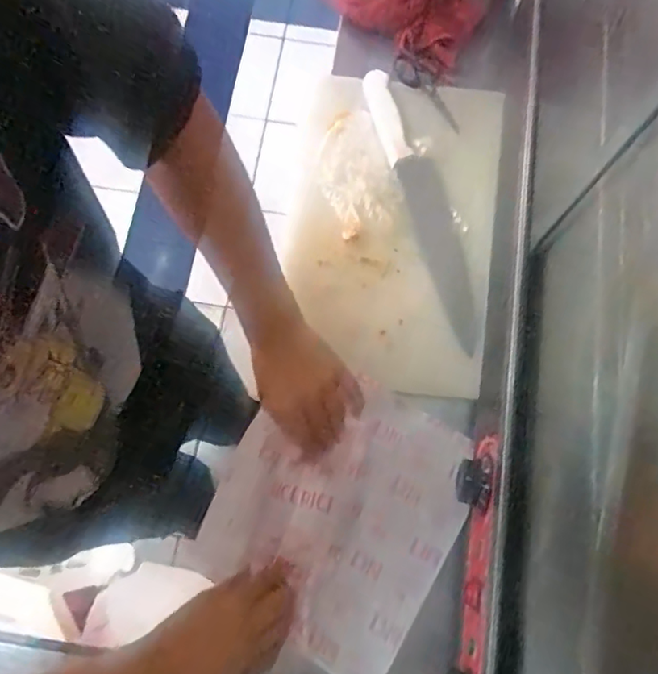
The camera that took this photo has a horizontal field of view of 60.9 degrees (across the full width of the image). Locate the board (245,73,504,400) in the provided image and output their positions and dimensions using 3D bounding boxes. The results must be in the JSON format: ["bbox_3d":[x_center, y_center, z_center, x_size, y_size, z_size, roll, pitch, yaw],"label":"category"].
[{"bbox_3d":[0.076,-0.141,0.665,0.236,0.021,0.395,9,76,2],"label":"board"}]

